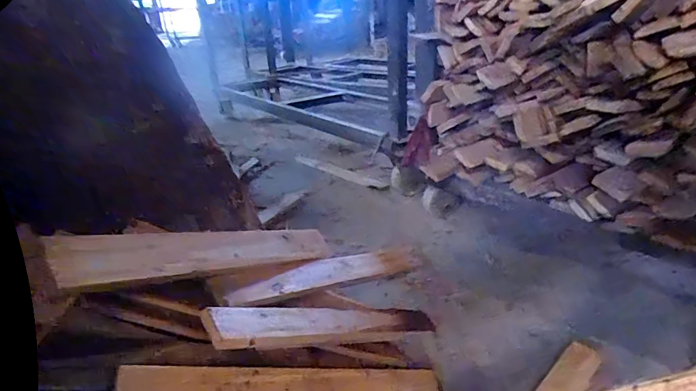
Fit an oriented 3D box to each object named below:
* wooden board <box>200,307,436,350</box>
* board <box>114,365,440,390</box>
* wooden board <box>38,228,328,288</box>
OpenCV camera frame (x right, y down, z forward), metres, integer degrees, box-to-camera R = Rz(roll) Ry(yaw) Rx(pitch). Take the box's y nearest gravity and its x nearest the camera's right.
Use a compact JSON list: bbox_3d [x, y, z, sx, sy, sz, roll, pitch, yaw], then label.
[{"bbox_3d":[-0.012,0.192,0.648,0.453,0.018,0.057,14,30,-44],"label":"wooden board"},{"bbox_3d":[-0.043,0.249,0.553,0.480,0.056,0.013,17,-34,-37],"label":"board"},{"bbox_3d":[-0.169,0.075,0.614,0.013,0.061,0.477,-36,-20,26],"label":"wooden board"}]

